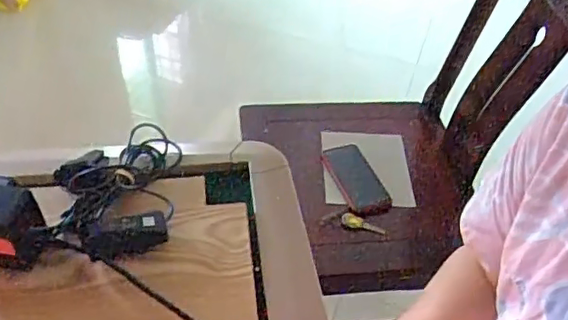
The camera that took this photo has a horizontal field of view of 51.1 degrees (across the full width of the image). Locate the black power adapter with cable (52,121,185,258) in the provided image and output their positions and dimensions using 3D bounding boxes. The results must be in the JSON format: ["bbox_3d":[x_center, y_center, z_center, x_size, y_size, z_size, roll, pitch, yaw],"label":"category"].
[{"bbox_3d":[-0.166,0.015,0.604,0.108,0.042,0.192,1,45,-5],"label":"black power adapter with cable"}]

